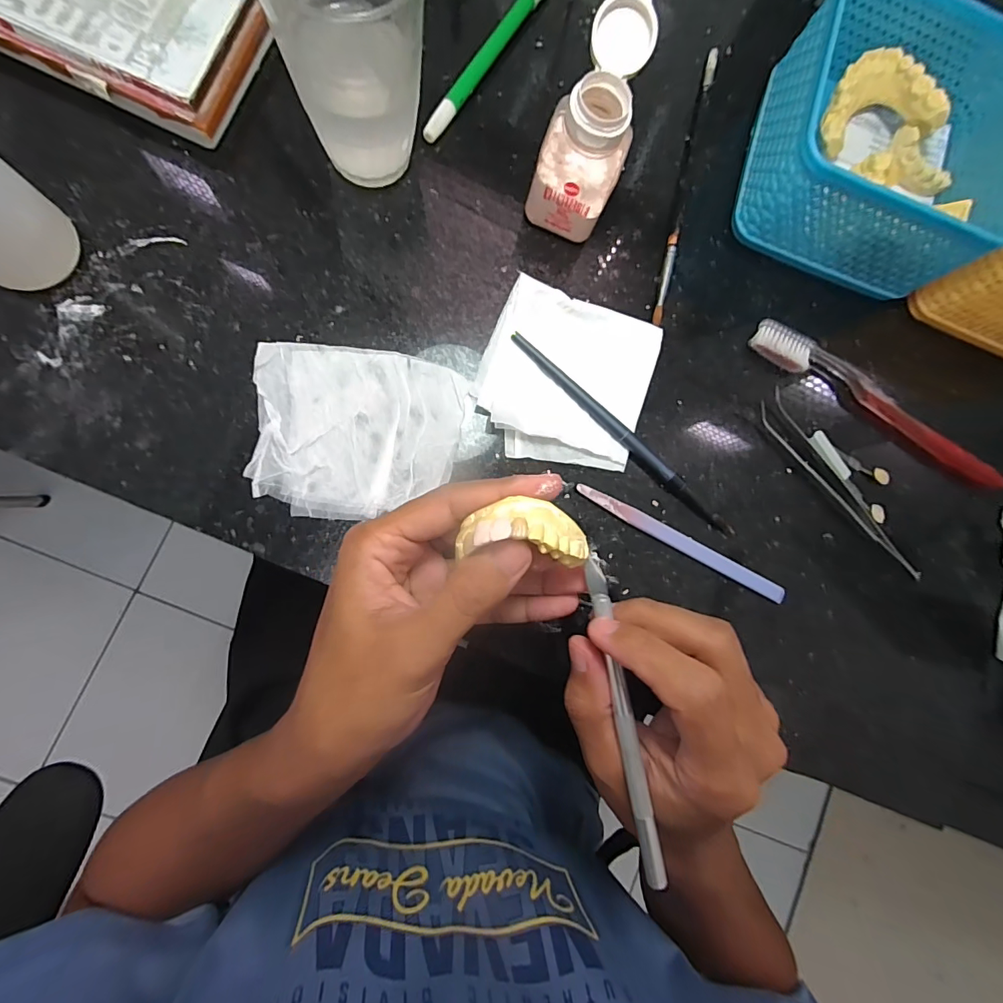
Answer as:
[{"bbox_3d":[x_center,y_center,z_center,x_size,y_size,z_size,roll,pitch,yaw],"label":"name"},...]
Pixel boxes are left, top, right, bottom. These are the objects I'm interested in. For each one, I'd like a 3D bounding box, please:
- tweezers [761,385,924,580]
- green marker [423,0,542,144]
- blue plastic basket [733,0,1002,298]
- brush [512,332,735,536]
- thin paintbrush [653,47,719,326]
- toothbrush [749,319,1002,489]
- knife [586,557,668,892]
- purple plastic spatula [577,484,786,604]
[{"bbox_3d":[0.208,-0.010,0.276,0.021,0.009,0.140,-44,93,-9],"label":"tweezers"},{"bbox_3d":[-0.003,-0.266,0.264,0.010,0.008,0.144,32,82,-5],"label":"green marker"},{"bbox_3d":[0.223,-0.207,0.264,0.131,0.062,0.129,18,84,-6],"label":"blue plastic basket"},{"bbox_3d":[0.071,-0.037,0.258,0.165,0.006,0.010,43,82,-3],"label":"brush"},{"bbox_3d":[0.113,-0.195,0.276,0.007,0.008,0.186,14,84,-7],"label":"thin paintbrush"},{"bbox_3d":[0.237,-0.060,0.283,0.186,0.012,0.023,30,82,-5],"label":"toothbrush"},{"bbox_3d":[0.050,0.088,0.186,0.008,0.004,0.128,-10,85,-7],"label":"knife"},{"bbox_3d":[0.105,0.023,0.262,0.136,0.004,0.010,28,83,-5],"label":"purple plastic spatula"}]

